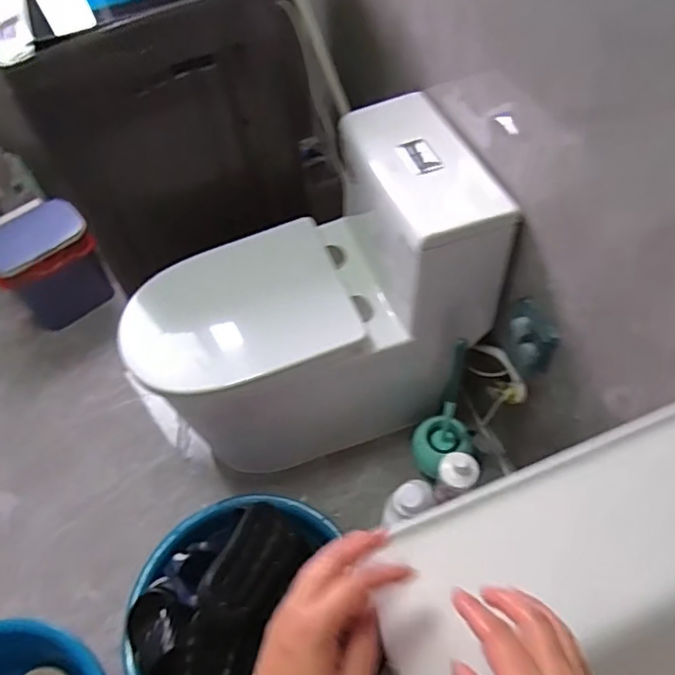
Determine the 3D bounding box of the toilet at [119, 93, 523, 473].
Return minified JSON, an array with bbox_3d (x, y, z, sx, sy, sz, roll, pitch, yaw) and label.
[{"bbox_3d":[-0.070,-0.061,1.266,0.709,0.643,0.433,-16,56,-7],"label":"toilet"}]

